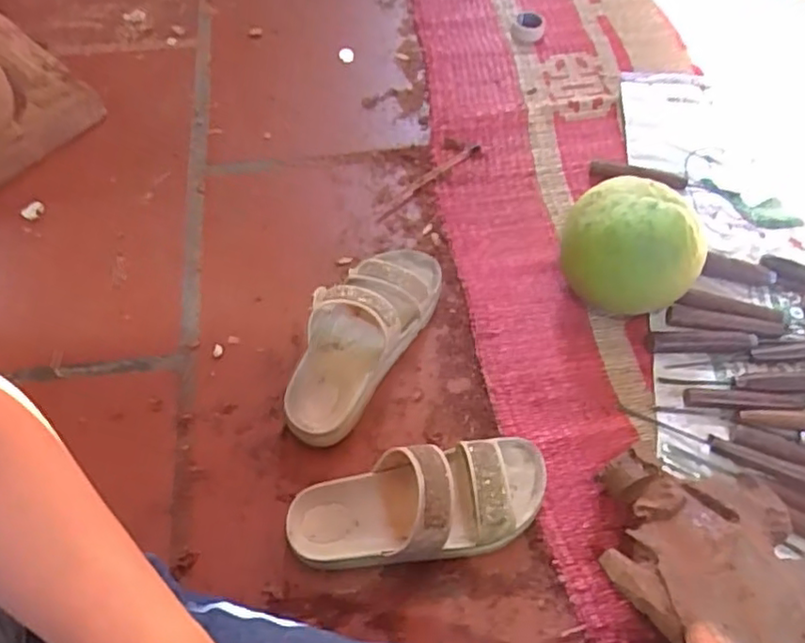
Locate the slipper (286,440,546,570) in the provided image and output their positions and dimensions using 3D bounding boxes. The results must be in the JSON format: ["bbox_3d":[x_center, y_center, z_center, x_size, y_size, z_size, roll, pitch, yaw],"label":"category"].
[{"bbox_3d":[0.015,0.155,0.554,0.220,0.072,0.085,-12,59,-5],"label":"slipper"}]

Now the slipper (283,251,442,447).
[{"bbox_3d":[-0.045,0.007,0.638,0.088,0.080,0.225,27,63,18],"label":"slipper"}]

